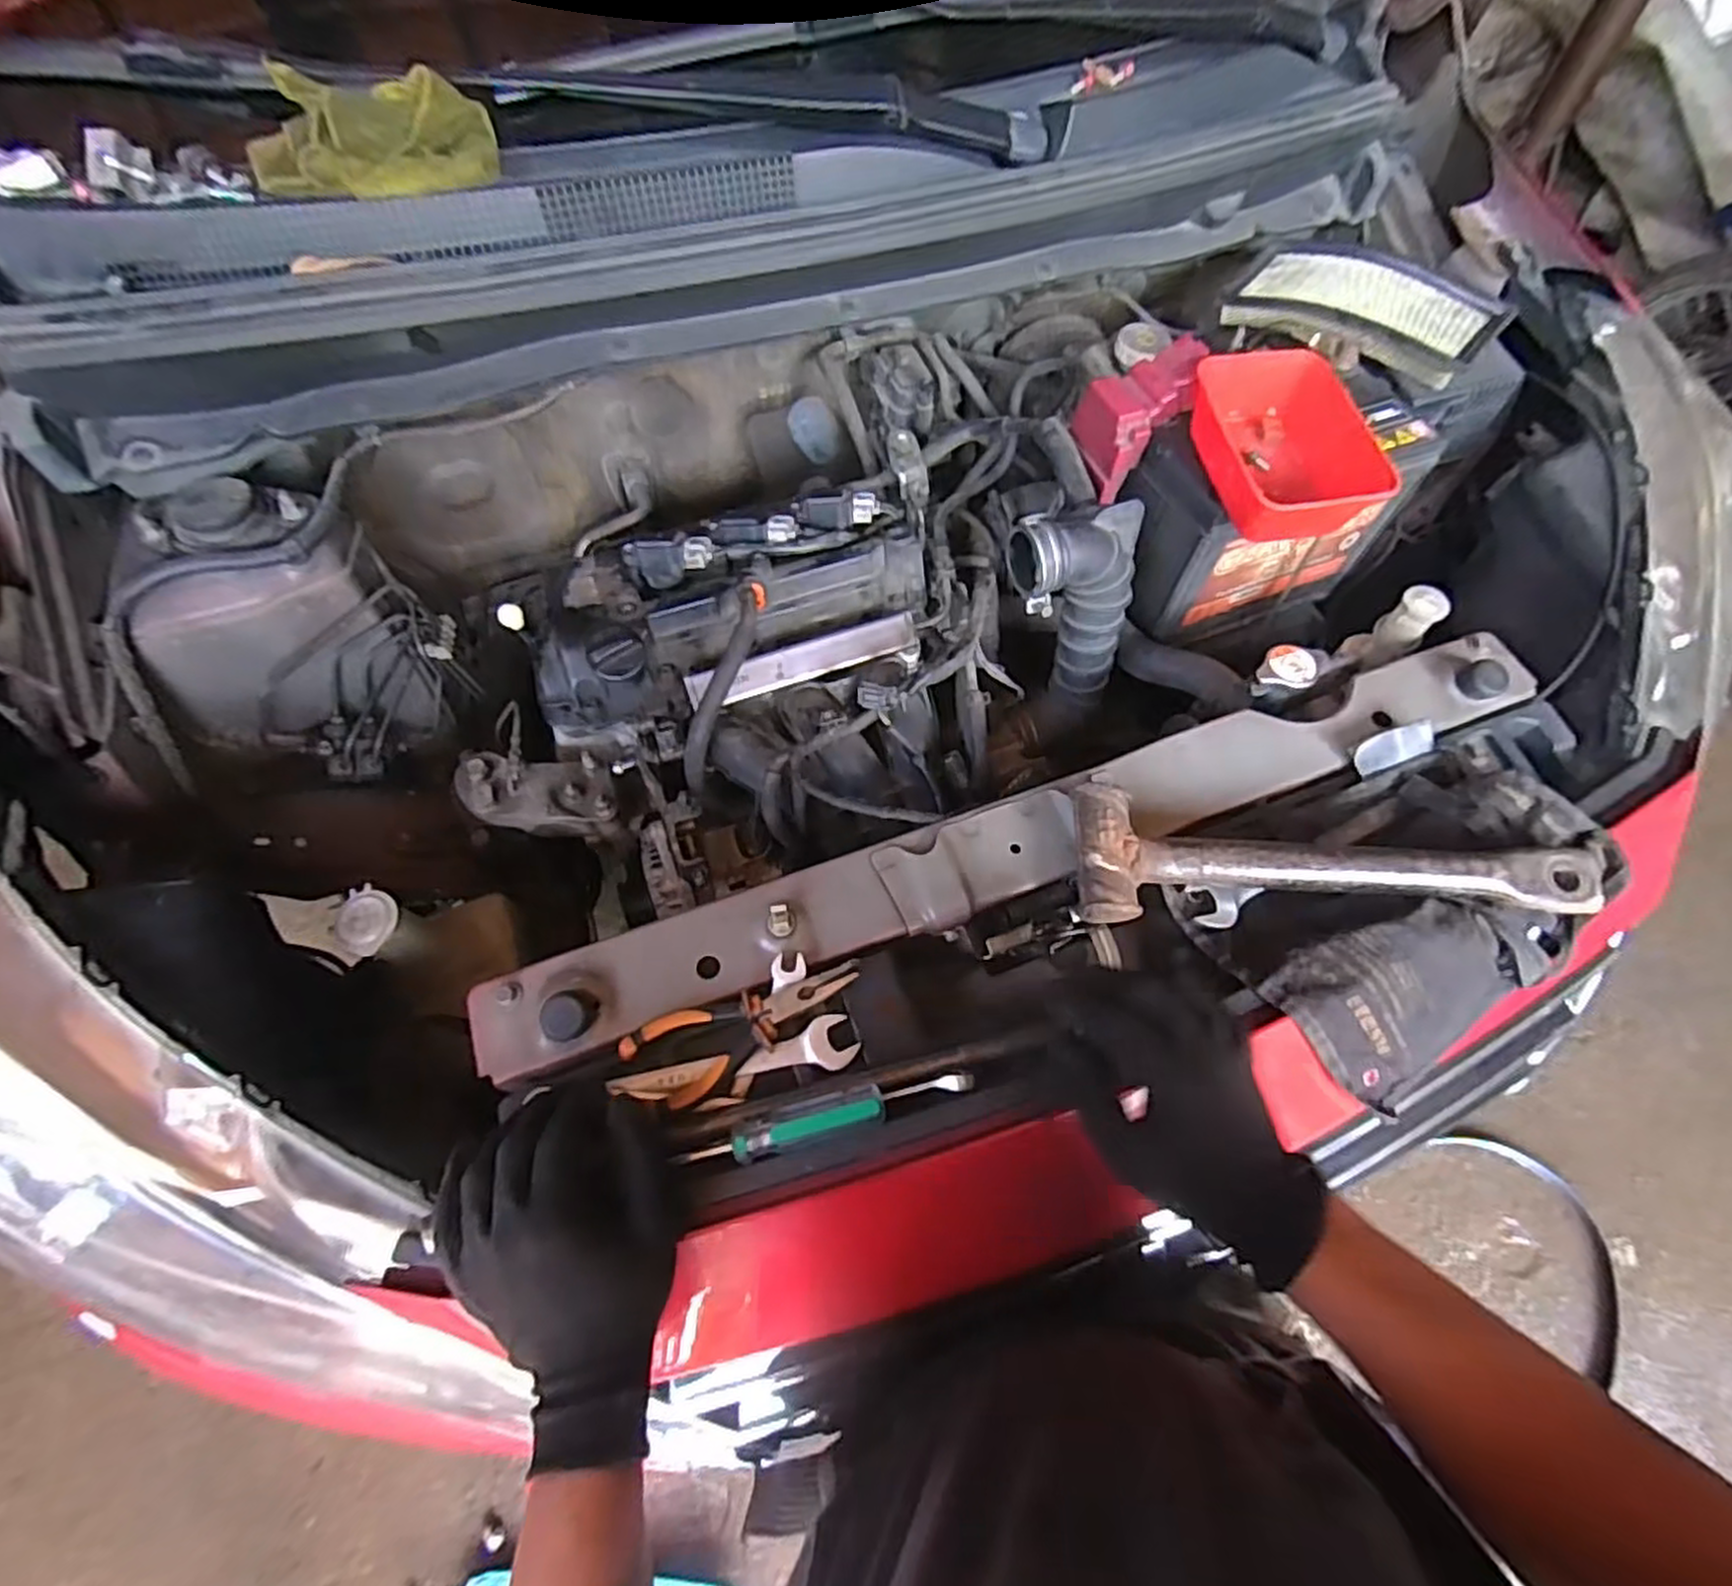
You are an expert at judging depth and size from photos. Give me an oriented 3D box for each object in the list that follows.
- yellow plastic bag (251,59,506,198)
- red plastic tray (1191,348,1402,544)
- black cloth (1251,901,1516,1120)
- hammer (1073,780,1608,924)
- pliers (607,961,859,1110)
[{"bbox_3d":[-0.361,-0.467,0.550,0.169,0.047,0.103,-13,65,-3],"label":"yellow plastic bag"},{"bbox_3d":[0.342,-0.276,0.632,0.110,0.066,0.164,-10,64,-2],"label":"red plastic tray"},{"bbox_3d":[0.347,0.131,0.514,0.144,0.062,0.115,-40,69,-15],"label":"black cloth"},{"bbox_3d":[0.317,0.040,0.530,0.349,0.052,0.096,-3,65,2],"label":"hammer"},{"bbox_3d":[-0.079,0.147,0.486,0.160,0.019,0.053,-27,66,-9],"label":"pliers"}]

